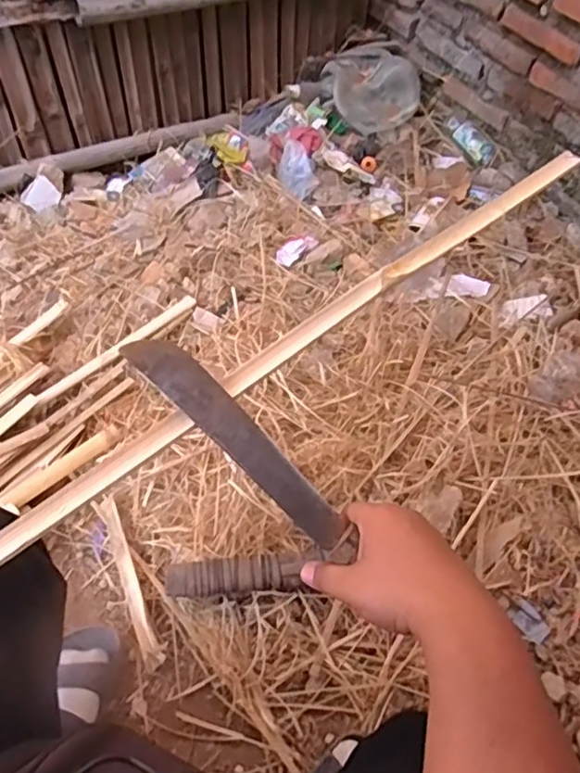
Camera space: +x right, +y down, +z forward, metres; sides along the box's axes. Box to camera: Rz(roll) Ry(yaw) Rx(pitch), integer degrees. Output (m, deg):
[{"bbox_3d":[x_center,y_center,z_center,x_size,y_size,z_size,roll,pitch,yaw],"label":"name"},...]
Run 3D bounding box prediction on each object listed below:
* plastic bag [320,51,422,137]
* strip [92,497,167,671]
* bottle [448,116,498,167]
[{"bbox_3d":[0.201,-0.735,1.494,0.223,0.074,0.237,-10,58,-9],"label":"plastic bag"},{"bbox_3d":[-0.221,0.261,0.831,0.028,0.012,0.243,-19,55,-19],"label":"strip"},{"bbox_3d":[0.424,-0.571,1.411,0.059,0.039,0.165,-19,55,-14],"label":"bottle"}]

